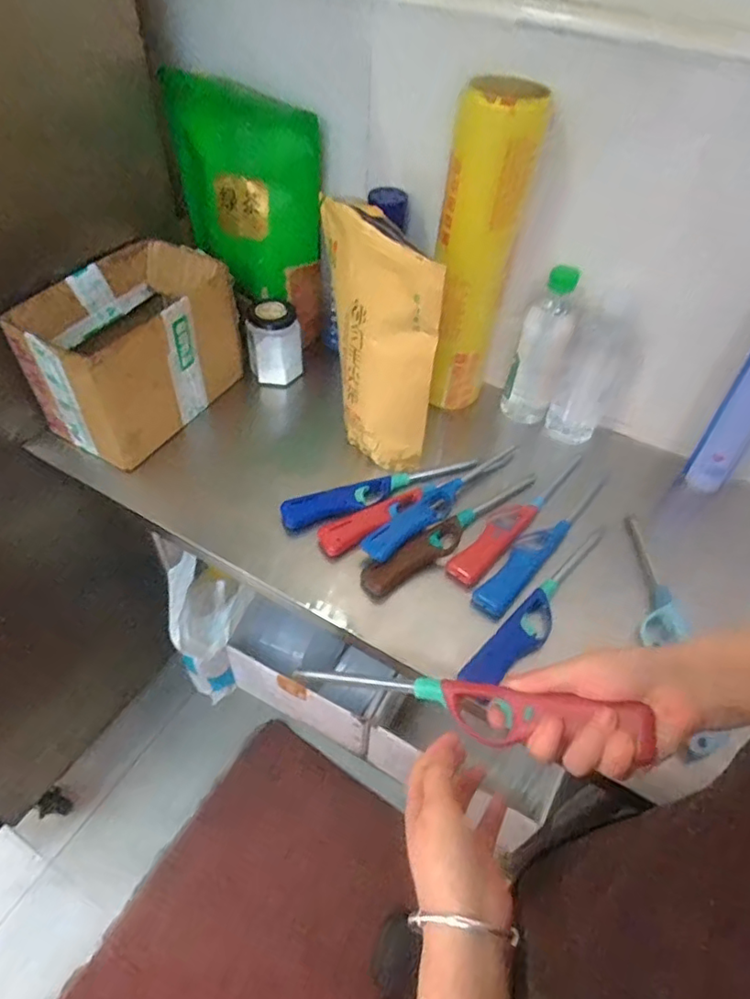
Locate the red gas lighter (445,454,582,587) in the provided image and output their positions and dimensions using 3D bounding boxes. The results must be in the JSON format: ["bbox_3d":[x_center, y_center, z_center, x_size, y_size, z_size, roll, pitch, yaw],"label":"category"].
[{"bbox_3d":[0.160,0.018,0.669,0.037,0.023,0.232,34,55,24],"label":"red gas lighter"}]

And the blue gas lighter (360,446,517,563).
[{"bbox_3d":[0.078,-0.006,0.669,0.246,0.023,0.047,-35,59,-29],"label":"blue gas lighter"}]

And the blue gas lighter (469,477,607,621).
[{"bbox_3d":[0.185,0.046,0.647,0.037,0.015,0.242,33,55,24],"label":"blue gas lighter"}]

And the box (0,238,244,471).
[{"bbox_3d":[-0.294,-0.187,0.715,0.151,0.152,0.234,25,52,18],"label":"box"}]

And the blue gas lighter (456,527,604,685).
[{"bbox_3d":[0.176,0.111,0.595,0.236,0.031,0.037,-35,59,-29],"label":"blue gas lighter"}]

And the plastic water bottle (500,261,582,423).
[{"bbox_3d":[0.213,-0.192,0.737,0.059,0.207,0.057,22,51,15],"label":"plastic water bottle"}]

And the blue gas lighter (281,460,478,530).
[{"bbox_3d":[0.011,-0.014,0.679,0.246,0.022,0.039,-15,51,-16],"label":"blue gas lighter"}]

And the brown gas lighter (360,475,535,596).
[{"bbox_3d":[0.087,0.035,0.644,0.245,0.021,0.031,-29,56,-25],"label":"brown gas lighter"}]

